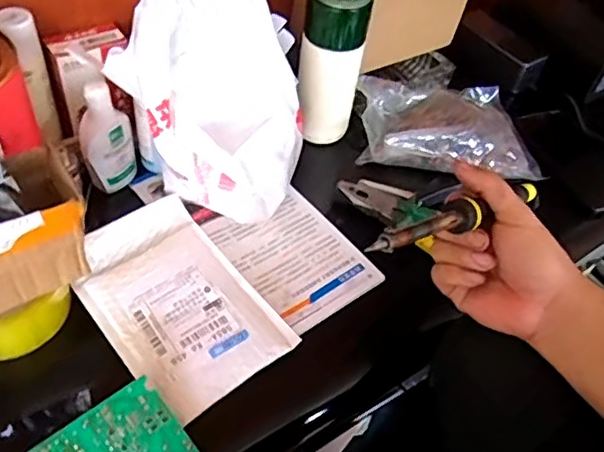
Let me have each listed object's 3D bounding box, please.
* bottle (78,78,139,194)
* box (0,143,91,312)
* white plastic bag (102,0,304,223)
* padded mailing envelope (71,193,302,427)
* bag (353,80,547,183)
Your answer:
[{"bbox_3d":[-0.191,-0.088,0.582,0.048,0.114,0.035,-10,50,-14],"label":"bottle"},{"bbox_3d":[-0.241,0.013,0.450,0.145,0.084,0.081,-28,57,-27],"label":"box"},{"bbox_3d":[-0.073,-0.132,0.530,0.146,0.224,0.124,9,48,2],"label":"white plastic bag"},{"bbox_3d":[-0.110,0.063,0.516,0.122,0.021,0.194,-30,58,-28],"label":"padded mailing envelope"},{"bbox_3d":[0.166,-0.121,0.700,0.209,0.051,0.147,-6,50,-11],"label":"bag"}]

